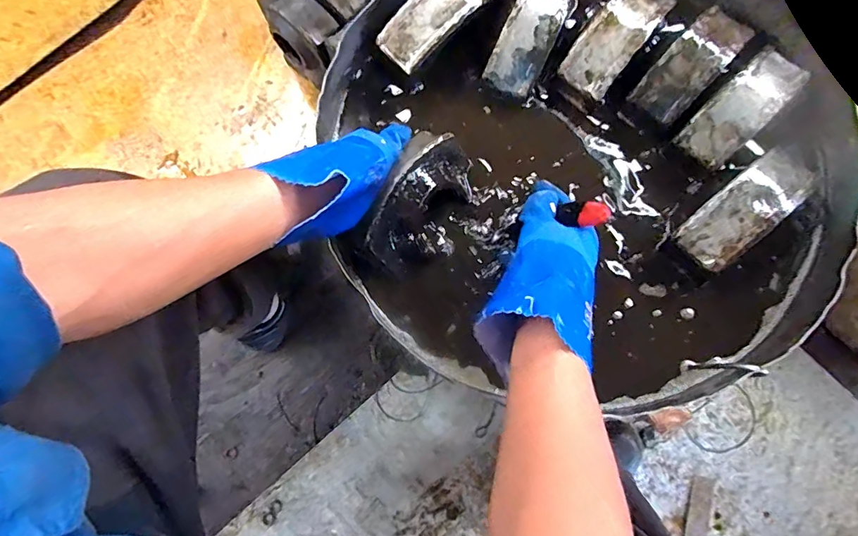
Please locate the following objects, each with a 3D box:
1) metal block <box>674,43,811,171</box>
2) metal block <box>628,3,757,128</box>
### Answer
[{"bbox_3d":[0.347,-0.179,0.508,0.145,0.037,0.057,-44,79,-8],"label":"metal block"},{"bbox_3d":[0.298,-0.230,0.521,0.058,0.034,0.145,43,82,10],"label":"metal block"}]

